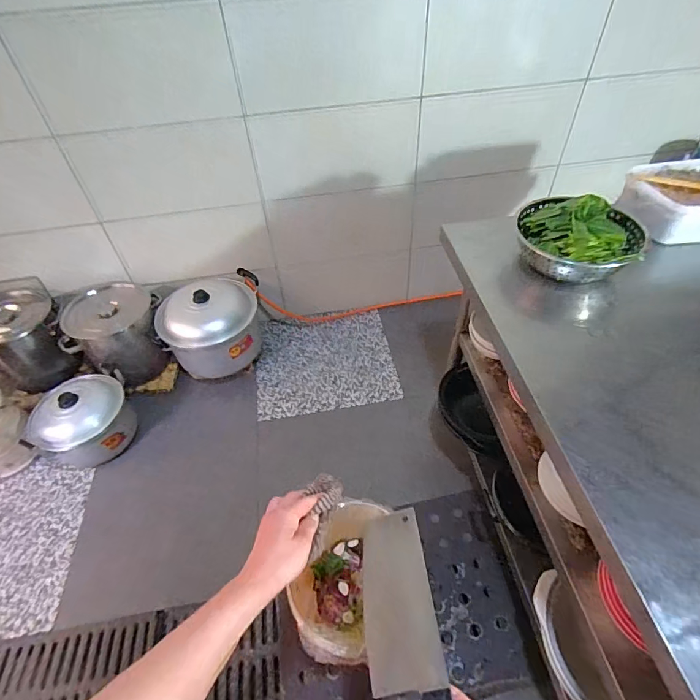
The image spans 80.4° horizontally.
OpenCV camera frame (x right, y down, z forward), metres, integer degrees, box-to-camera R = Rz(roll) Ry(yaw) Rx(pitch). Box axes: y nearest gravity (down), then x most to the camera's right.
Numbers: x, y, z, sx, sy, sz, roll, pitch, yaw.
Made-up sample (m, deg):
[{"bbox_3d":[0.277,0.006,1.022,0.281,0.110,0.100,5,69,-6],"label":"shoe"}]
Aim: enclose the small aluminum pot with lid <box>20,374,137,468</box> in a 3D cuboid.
[{"bbox_3d":[-0.980,0.263,1.523,0.270,0.255,0.316,18,52,19],"label":"small aluminum pot with lid"}]

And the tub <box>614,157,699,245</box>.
[{"bbox_3d":[0.862,-0.376,1.032,0.312,0.101,0.250,-11,48,-7],"label":"tub"}]

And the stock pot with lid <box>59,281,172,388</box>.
[{"bbox_3d":[-0.926,-0.057,1.678,0.342,0.302,0.350,28,56,26],"label":"stock pot with lid"}]

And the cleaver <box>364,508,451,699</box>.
[{"bbox_3d":[0.059,0.288,0.412,0.082,0.021,0.277,-28,32,11],"label":"cleaver"}]

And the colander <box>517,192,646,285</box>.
[{"bbox_3d":[0.514,-0.264,0.926,0.247,0.099,0.234,-2,48,2],"label":"colander"}]

